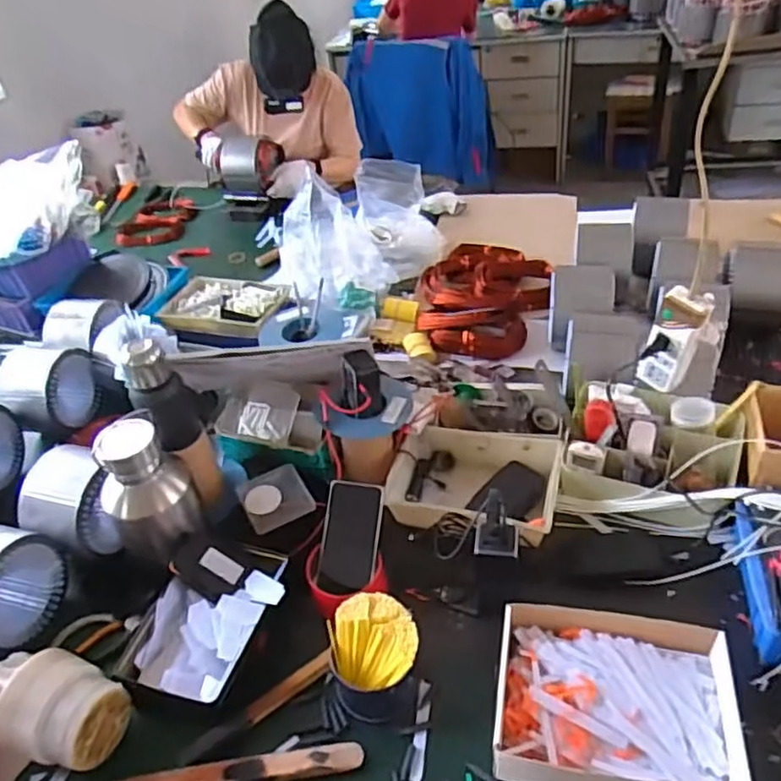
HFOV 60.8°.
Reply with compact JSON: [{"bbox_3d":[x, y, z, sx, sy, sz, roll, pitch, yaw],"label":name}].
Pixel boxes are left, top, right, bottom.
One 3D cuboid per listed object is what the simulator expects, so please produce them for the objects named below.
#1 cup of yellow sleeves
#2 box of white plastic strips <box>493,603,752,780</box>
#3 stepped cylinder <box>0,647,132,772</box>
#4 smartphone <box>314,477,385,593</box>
[{"bbox_3d":[-0.020,0.316,0.793,0.104,0.101,0.102,-5,40,4],"label":"cup of yellow sleeves"},{"bbox_3d":[0.248,0.349,0.742,0.253,0.066,0.194,3,41,14],"label":"box of white plastic strips"},{"bbox_3d":[-0.390,0.369,0.769,0.152,0.103,0.108,12,44,22],"label":"stepped cylinder"},{"bbox_3d":[-0.054,0.198,0.900,0.076,0.012,0.146,4,75,13],"label":"smartphone"}]

